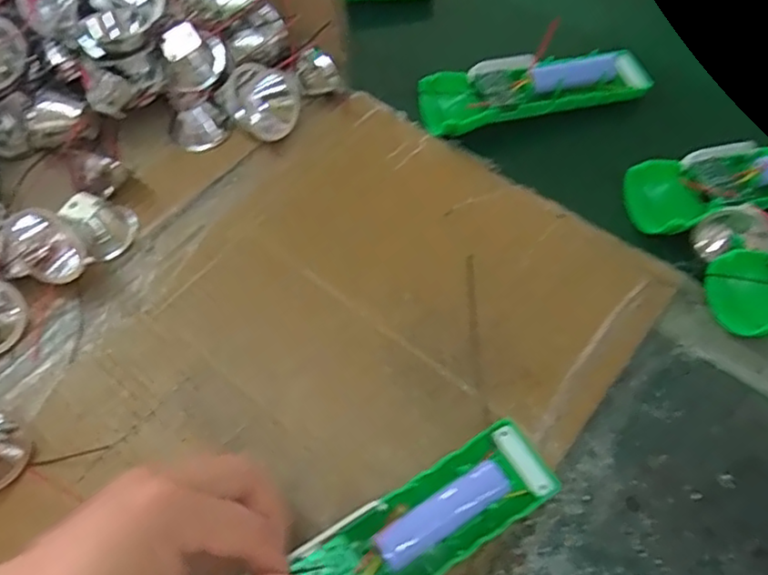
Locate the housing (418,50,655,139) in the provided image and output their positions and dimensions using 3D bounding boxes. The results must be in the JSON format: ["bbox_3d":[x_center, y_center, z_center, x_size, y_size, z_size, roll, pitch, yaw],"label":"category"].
[{"bbox_3d":[0.106,-0.142,0.446,0.158,0.037,0.046,-11,60,-5],"label":"housing"}]

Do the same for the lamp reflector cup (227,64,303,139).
[{"bbox_3d":[-0.080,-0.127,0.427,0.049,0.041,0.032,-14,60,-6],"label":"lamp reflector cup"}]

